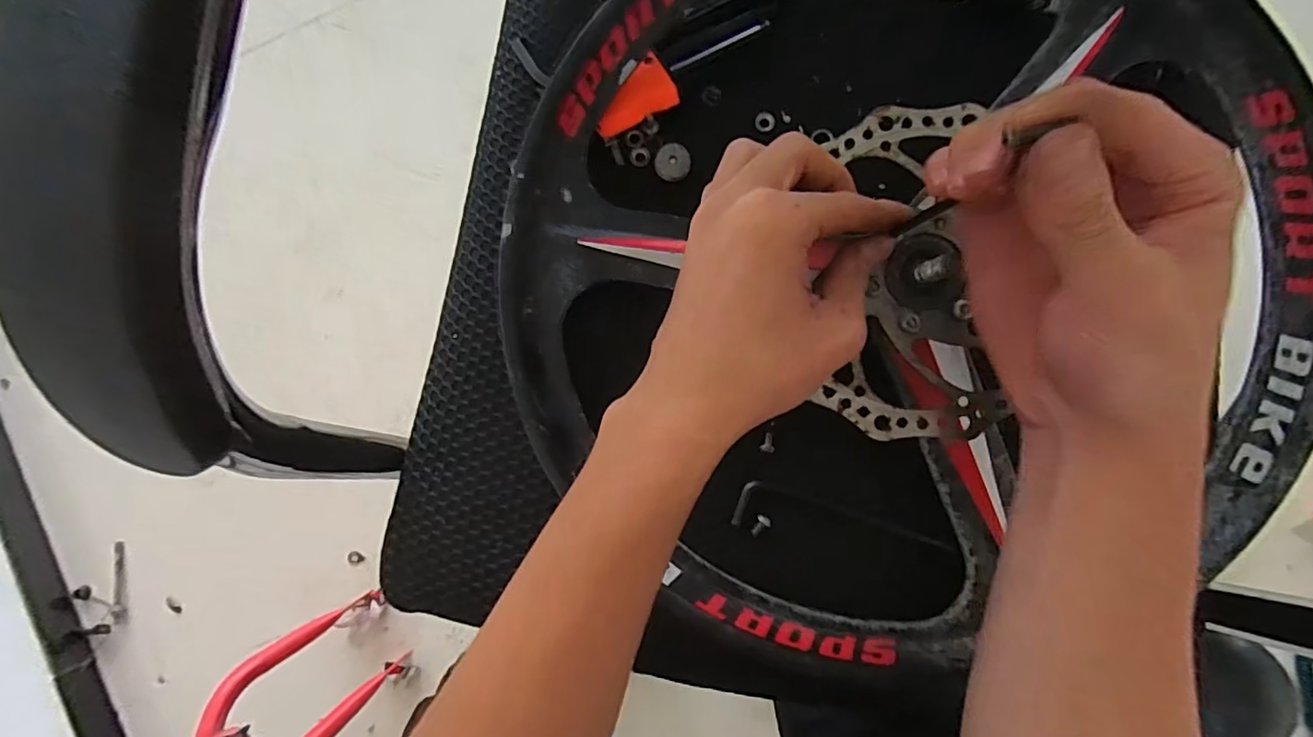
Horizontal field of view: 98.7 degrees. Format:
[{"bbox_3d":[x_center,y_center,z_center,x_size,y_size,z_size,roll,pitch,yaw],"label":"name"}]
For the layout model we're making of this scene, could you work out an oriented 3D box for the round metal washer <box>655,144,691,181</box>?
[{"bbox_3d":[0.010,-0.125,0.341,0.021,0.008,0.021,0,88,1],"label":"round metal washer"}]

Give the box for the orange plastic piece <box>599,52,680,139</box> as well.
[{"bbox_3d":[-0.014,-0.159,0.328,0.049,0.006,0.031,-26,88,0],"label":"orange plastic piece"}]

